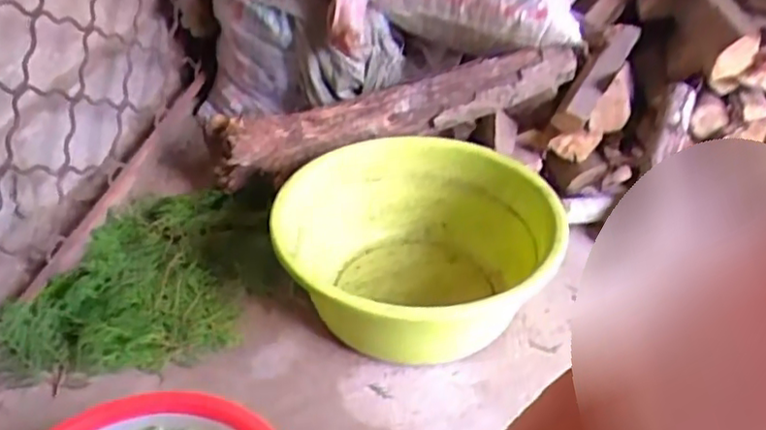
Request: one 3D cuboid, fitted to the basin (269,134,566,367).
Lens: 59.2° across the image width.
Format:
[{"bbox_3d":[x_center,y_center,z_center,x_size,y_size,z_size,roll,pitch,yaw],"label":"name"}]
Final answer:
[{"bbox_3d":[0.087,0.053,1.147,0.478,0.195,0.422,-20,41,-23],"label":"basin"}]

